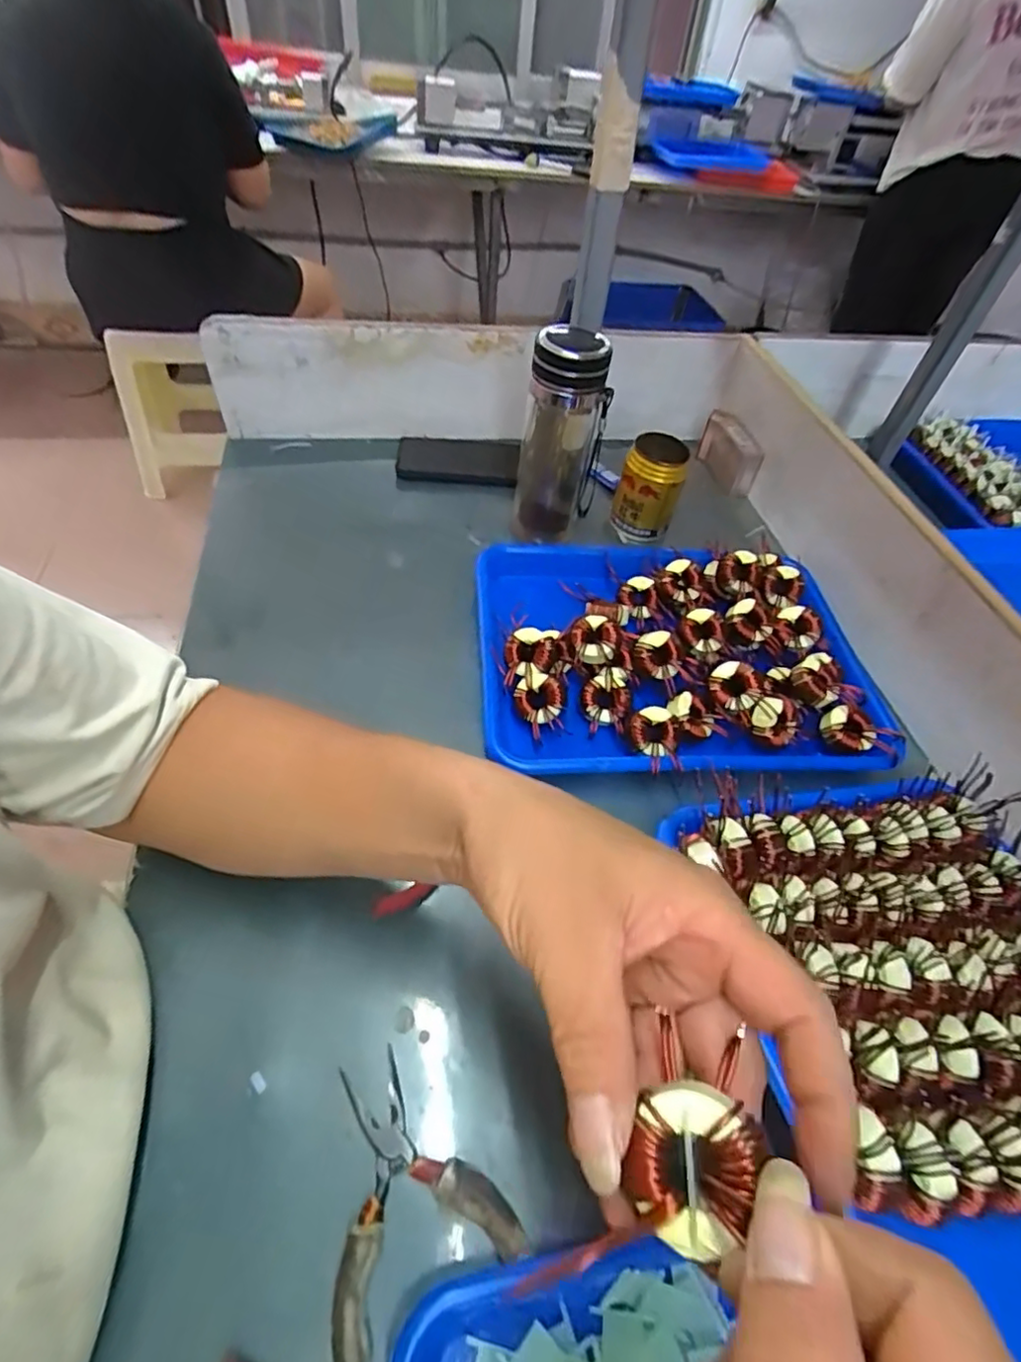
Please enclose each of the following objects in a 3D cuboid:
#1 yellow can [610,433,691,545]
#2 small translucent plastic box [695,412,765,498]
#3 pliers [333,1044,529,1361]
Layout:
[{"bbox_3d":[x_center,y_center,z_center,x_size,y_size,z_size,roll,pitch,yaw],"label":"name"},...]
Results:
[{"bbox_3d":[0.143,-0.200,0.641,0.063,0.092,0.057,14,51,4],"label":"yellow can"},{"bbox_3d":[0.260,-0.271,0.729,0.025,0.061,0.098,-10,53,-15],"label":"small translucent plastic box"},{"bbox_3d":[-0.057,0.243,0.293,0.085,0.014,0.106,-24,57,-24],"label":"pliers"}]

